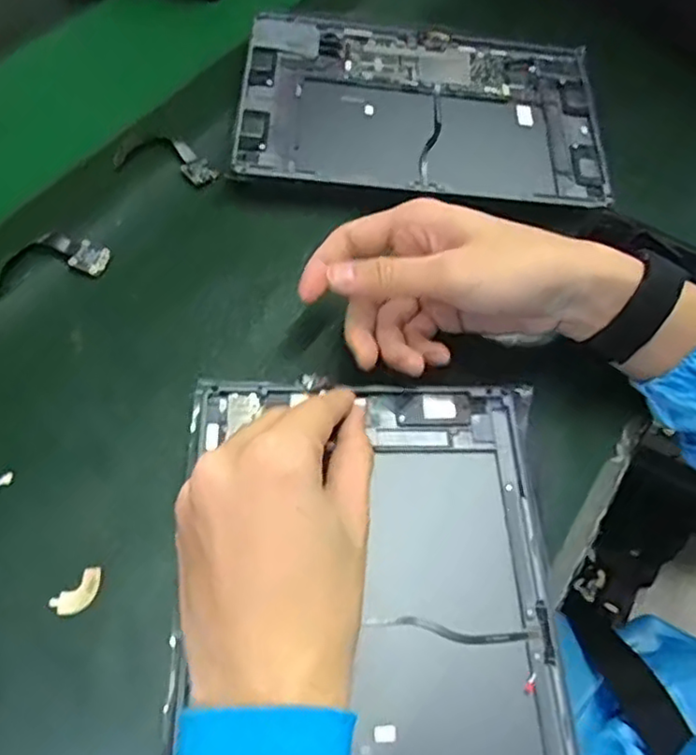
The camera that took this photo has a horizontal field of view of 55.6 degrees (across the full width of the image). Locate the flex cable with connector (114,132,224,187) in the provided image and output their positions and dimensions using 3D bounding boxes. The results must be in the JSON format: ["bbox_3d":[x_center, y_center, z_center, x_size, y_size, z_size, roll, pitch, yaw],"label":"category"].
[{"bbox_3d":[-0.122,-0.150,0.450,0.070,0.014,0.027,16,60,6],"label":"flex cable with connector"}]

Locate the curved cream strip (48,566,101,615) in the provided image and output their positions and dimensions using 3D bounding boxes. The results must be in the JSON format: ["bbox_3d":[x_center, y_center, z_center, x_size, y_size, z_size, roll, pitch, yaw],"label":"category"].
[{"bbox_3d":[-0.126,0.101,0.309,0.014,0.004,0.025,40,65,19],"label":"curved cream strip"}]

